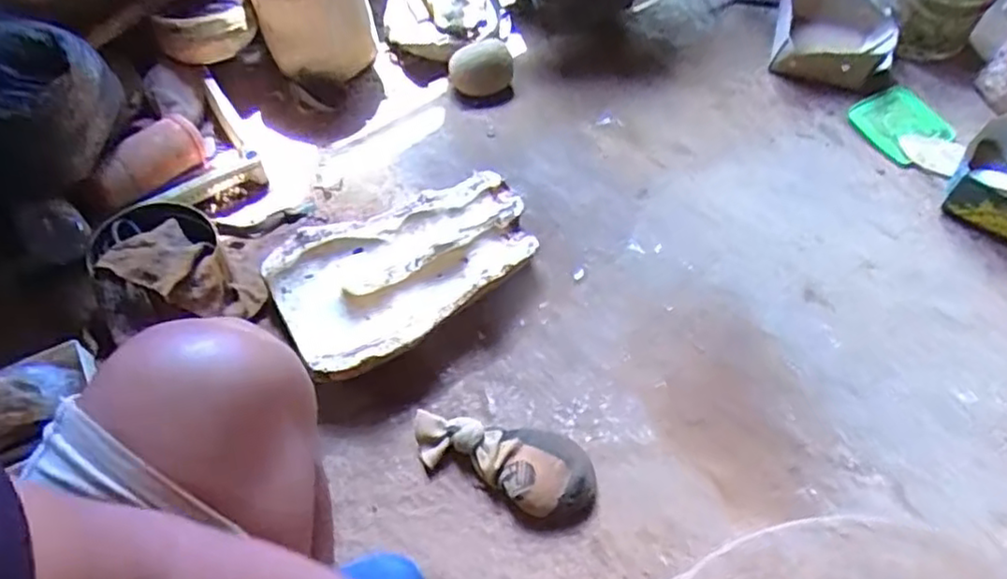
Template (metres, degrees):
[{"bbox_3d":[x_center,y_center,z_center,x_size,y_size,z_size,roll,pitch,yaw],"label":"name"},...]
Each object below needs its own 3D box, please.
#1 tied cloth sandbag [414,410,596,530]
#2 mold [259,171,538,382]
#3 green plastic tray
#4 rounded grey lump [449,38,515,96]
[{"bbox_3d":[0.000,0.192,0.782,0.231,0.057,0.102,22,61,17],"label":"tied cloth sandbag"},{"bbox_3d":[-0.127,-0.030,0.907,0.355,0.062,0.237,-27,60,-14],"label":"mold"},{"bbox_3d":[0.642,-0.272,1.082,0.126,0.024,0.129,-25,59,-13],"label":"green plastic tray"},{"bbox_3d":[-0.038,-0.370,1.122,0.107,0.065,0.076,-5,56,-2],"label":"rounded grey lump"}]

